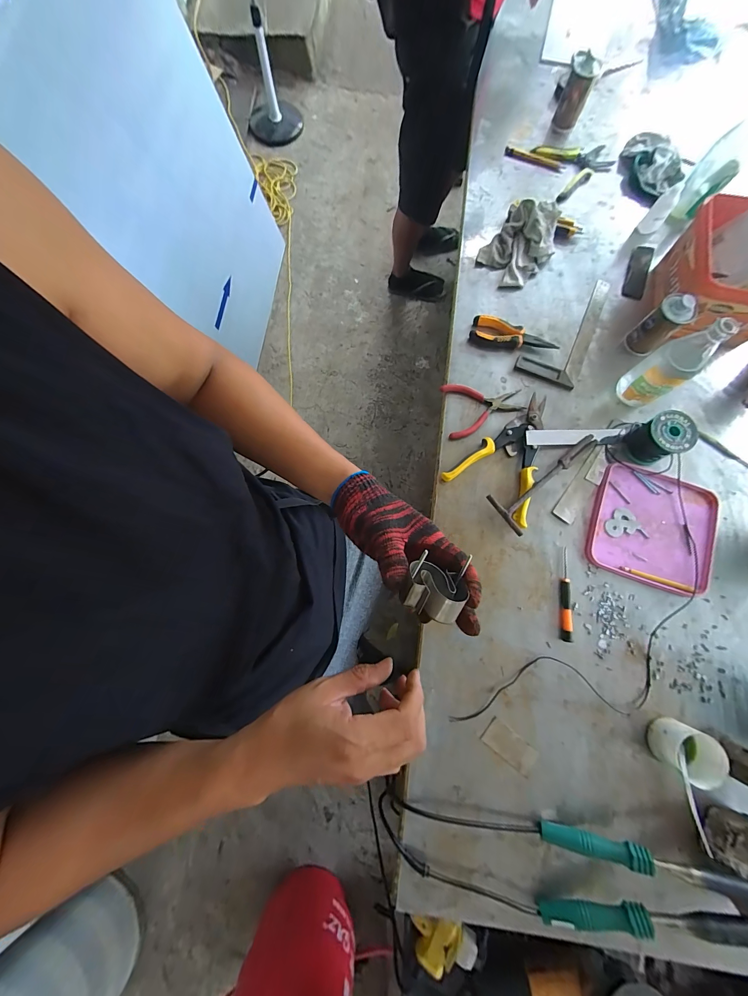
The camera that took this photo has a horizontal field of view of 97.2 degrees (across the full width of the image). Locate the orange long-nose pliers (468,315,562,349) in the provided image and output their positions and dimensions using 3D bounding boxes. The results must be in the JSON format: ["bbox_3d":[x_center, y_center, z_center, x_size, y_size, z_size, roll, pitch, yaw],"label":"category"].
[{"bbox_3d":[0.261,-0.302,0.613,0.155,0.022,0.045,16,80,4],"label":"orange long-nose pliers"}]

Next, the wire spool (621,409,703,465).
[{"bbox_3d":[0.469,-0.097,0.545,0.078,0.062,0.069,-22,80,-4],"label":"wire spool"}]

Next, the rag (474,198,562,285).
[{"bbox_3d":[0.290,-0.502,0.641,0.123,0.055,0.165,37,82,7],"label":"rag"}]

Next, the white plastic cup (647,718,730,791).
[{"bbox_3d":[0.432,0.351,0.461,0.071,0.053,0.064,30,81,6],"label":"white plastic cup"}]

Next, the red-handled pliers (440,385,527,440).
[{"bbox_3d":[0.196,-0.165,0.591,0.137,0.011,0.102,-10,79,-1],"label":"red-handled pliers"}]

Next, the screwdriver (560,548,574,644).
[{"bbox_3d":[0.306,0.153,0.524,0.016,0.014,0.142,5,79,2],"label":"screwdriver"}]

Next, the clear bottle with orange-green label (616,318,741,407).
[{"bbox_3d":[0.462,-0.204,0.517,0.056,0.173,0.063,-34,81,-5],"label":"clear bottle with orange-green label"}]

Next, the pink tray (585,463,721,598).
[{"bbox_3d":[0.465,0.051,0.544,0.198,0.011,0.183,17,80,4],"label":"pink tray"}]

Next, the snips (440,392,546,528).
[{"bbox_3d":[0.246,-0.086,0.568,0.148,0.025,0.234,35,82,7],"label":"snips"}]

